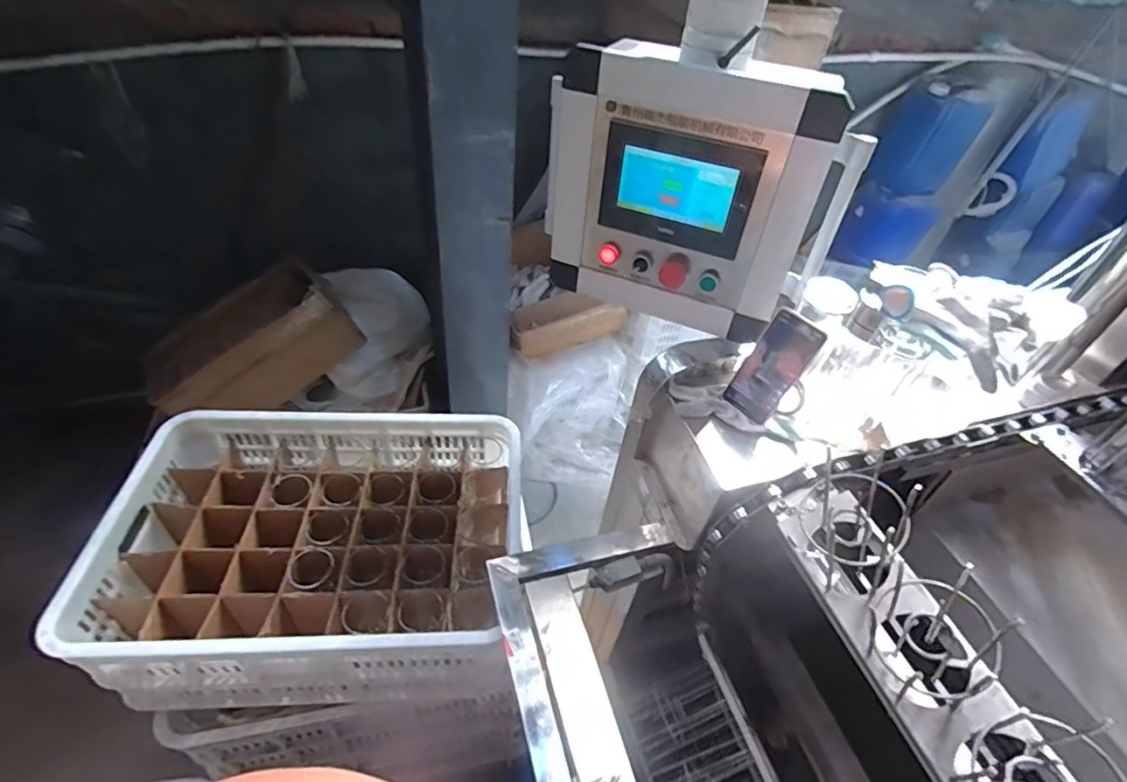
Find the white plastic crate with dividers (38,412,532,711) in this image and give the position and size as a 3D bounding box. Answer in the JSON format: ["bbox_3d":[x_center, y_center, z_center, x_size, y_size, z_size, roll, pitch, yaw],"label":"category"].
[{"bbox_3d":[-0.396,0.265,0.963,0.616,0.212,0.432,1,45,-6],"label":"white plastic crate with dividers"}]

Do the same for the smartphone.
[{"bbox_3d":[0.296,-0.033,0.790,0.015,0.156,0.077,-2,39,-46],"label":"smartphone"}]

